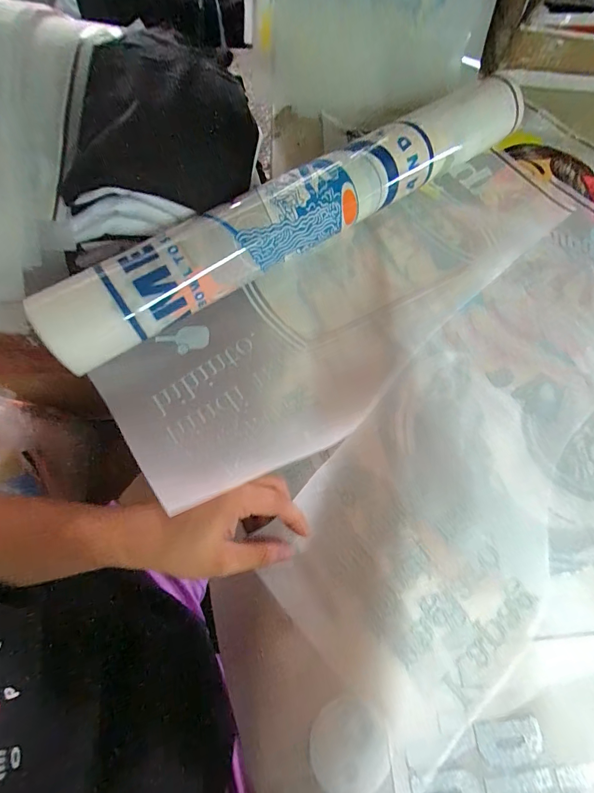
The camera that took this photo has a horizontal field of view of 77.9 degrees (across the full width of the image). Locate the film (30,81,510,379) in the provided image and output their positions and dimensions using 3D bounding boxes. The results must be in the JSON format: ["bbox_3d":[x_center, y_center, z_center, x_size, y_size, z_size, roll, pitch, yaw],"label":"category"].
[{"bbox_3d":[0.019,-0.199,0.406,0.594,0.076,0.078,-31,74,-11],"label":"film"}]

